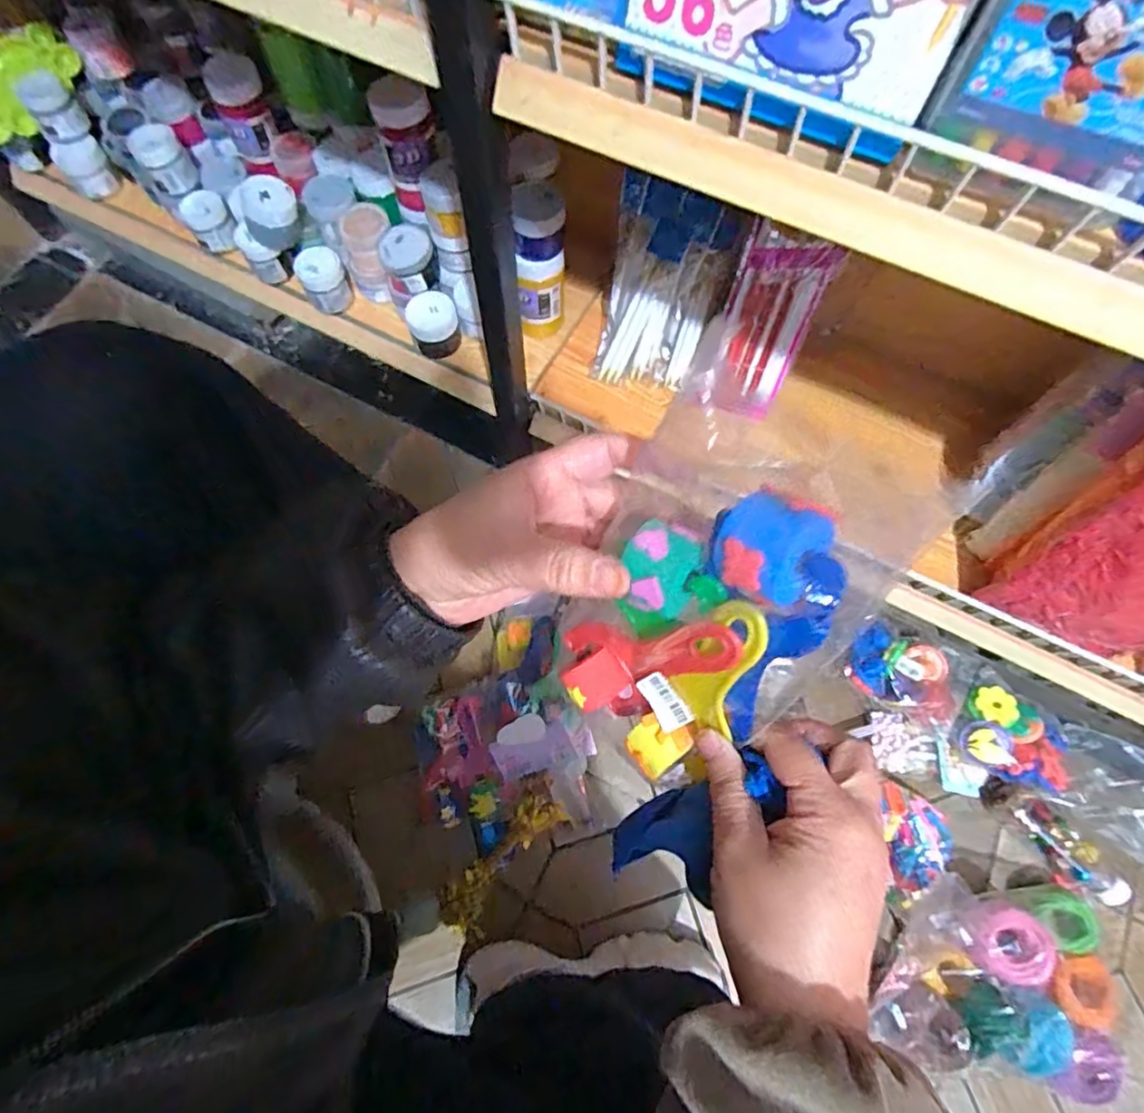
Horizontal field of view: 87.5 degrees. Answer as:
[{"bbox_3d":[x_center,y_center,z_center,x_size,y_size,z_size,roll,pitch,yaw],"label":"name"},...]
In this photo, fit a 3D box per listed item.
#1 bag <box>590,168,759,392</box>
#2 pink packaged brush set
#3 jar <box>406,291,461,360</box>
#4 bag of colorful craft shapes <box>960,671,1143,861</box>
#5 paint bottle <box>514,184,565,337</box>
[{"bbox_3d":[0.113,-0.316,0.713,0.150,0.219,0.046,16,30,8],"label":"bag"},{"bbox_3d":[0.224,-0.264,0.694,0.096,0.201,0.025,19,36,6],"label":"pink packaged brush set"},{"bbox_3d":[-0.173,-0.290,0.752,0.059,0.064,0.054,0,70,-1],"label":"jar"},{"bbox_3d":[0.569,0.239,0.686,0.245,0.044,0.117,30,72,10],"label":"bag of colorful craft shapes"},{"bbox_3d":[-0.039,-0.339,0.705,0.062,0.177,0.058,0,70,-1],"label":"paint bottle"}]

